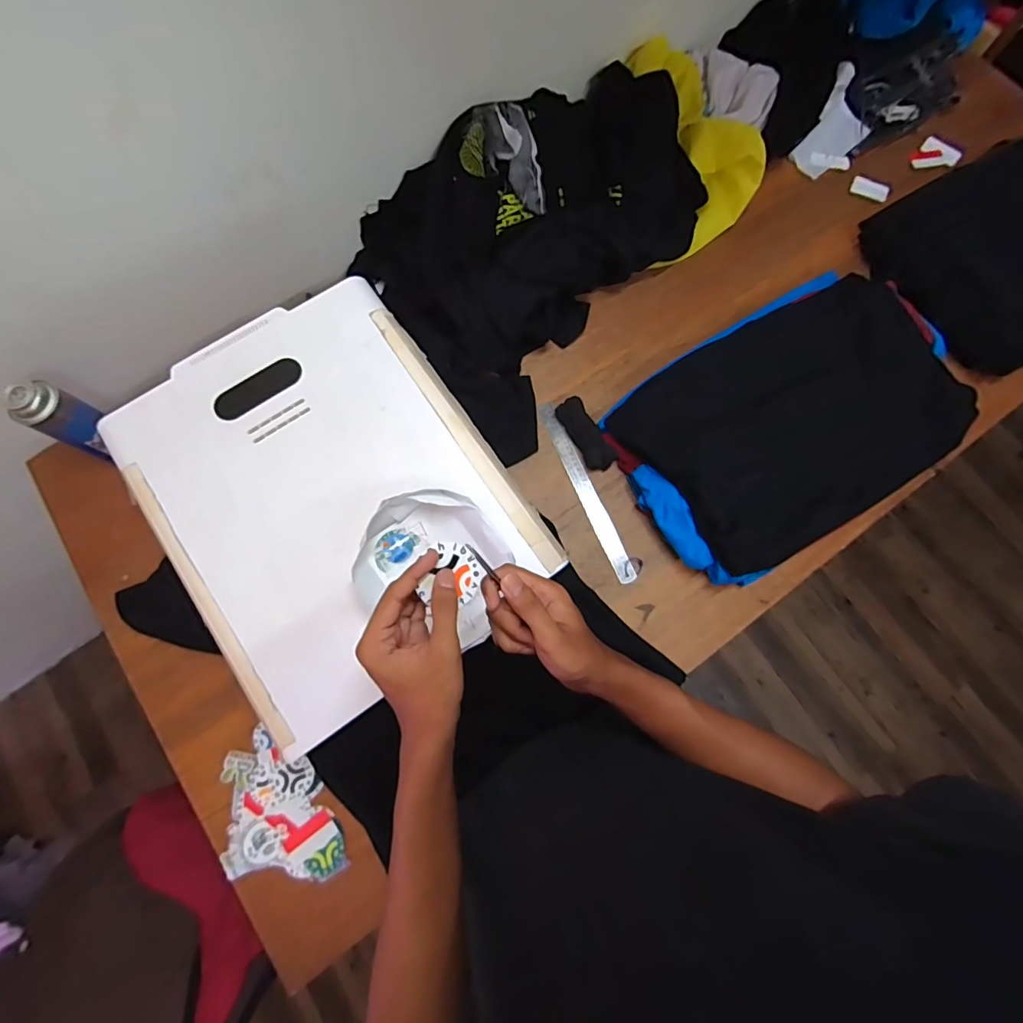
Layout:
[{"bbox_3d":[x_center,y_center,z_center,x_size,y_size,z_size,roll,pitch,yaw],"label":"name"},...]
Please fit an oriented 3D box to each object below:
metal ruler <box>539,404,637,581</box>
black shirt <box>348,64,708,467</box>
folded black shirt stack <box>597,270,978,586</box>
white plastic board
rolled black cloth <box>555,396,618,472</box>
[{"bbox_3d":[0.121,-0.037,0.785,0.032,0.006,0.320,-25,78,4],"label":"metal ruler"},{"bbox_3d":[0.075,-0.465,0.809,0.557,0.149,0.464,-39,80,-9],"label":"black shirt"},{"bbox_3d":[0.456,-0.154,0.775,0.568,0.083,0.351,-32,79,-8],"label":"folded black shirt stack"},{"bbox_3d":[-0.233,-0.030,0.609,0.399,0.024,0.491,-35,80,-8],"label":"white plastic board"},{"bbox_3d":[0.124,-0.127,0.794,0.044,0.029,0.127,-29,79,-7],"label":"rolled black cloth"}]

